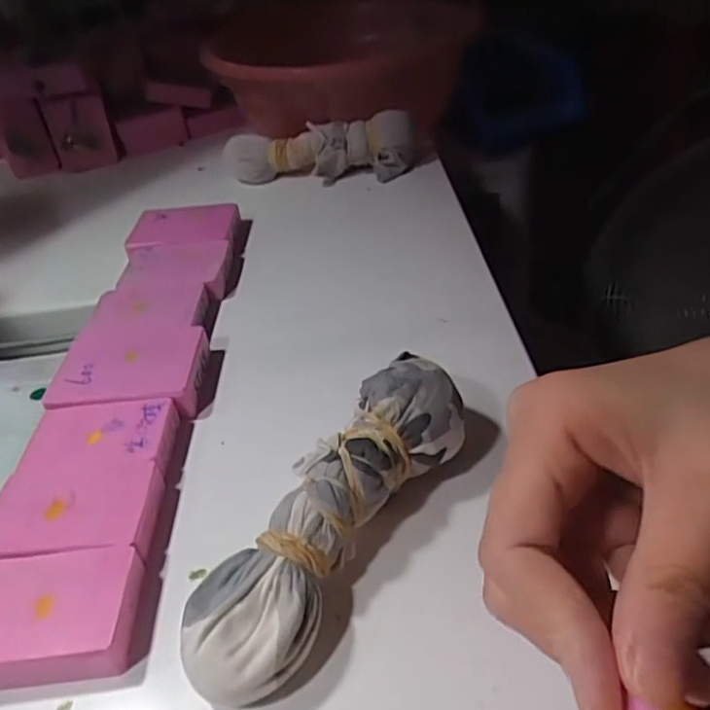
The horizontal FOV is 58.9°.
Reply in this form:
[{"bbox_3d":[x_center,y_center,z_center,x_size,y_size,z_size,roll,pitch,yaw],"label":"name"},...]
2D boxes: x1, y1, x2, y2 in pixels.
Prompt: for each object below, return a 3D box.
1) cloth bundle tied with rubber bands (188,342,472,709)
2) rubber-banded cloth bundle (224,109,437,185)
[{"bbox_3d":[-0.007,0.062,0.251,0.043,0.051,0.151,22,48,31],"label":"cloth bundle tied with rubber bands"},{"bbox_3d":[-0.030,-0.183,0.555,0.172,0.050,0.050,1,38,8],"label":"rubber-banded cloth bundle"}]

